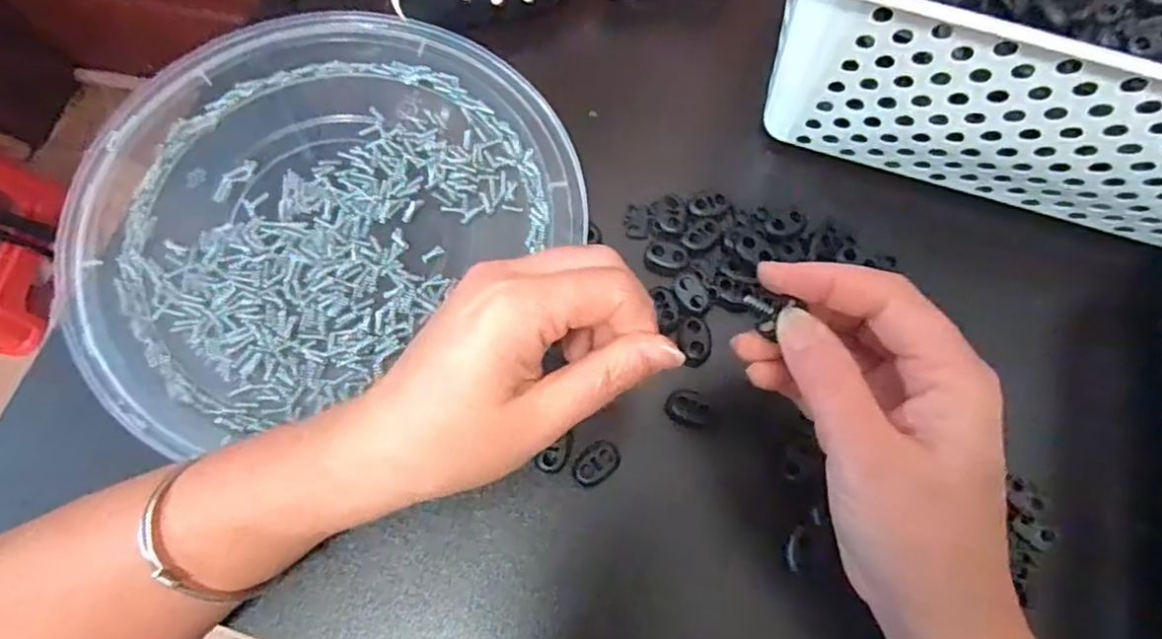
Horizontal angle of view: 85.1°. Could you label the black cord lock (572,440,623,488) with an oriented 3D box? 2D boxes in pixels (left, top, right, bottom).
[{"bbox_3d":[0.007,0.063,0.277,0.022,0.004,0.014,-39,75,-12],"label":"black cord lock"}]

